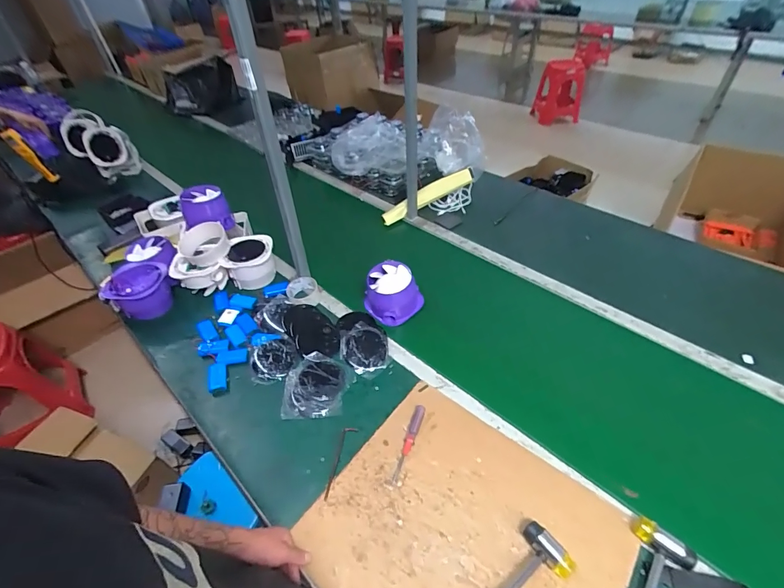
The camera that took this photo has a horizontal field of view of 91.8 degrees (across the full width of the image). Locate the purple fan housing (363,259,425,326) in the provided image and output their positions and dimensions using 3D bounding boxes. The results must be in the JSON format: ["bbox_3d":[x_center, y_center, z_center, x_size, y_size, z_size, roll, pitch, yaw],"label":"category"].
[{"bbox_3d":[0.006,-0.002,0.964,0.135,0.097,0.124,-2,45,2],"label":"purple fan housing"}]

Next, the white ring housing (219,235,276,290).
[{"bbox_3d":[-0.397,-0.096,1.074,0.128,0.076,0.127,-7,45,-3],"label":"white ring housing"}]

